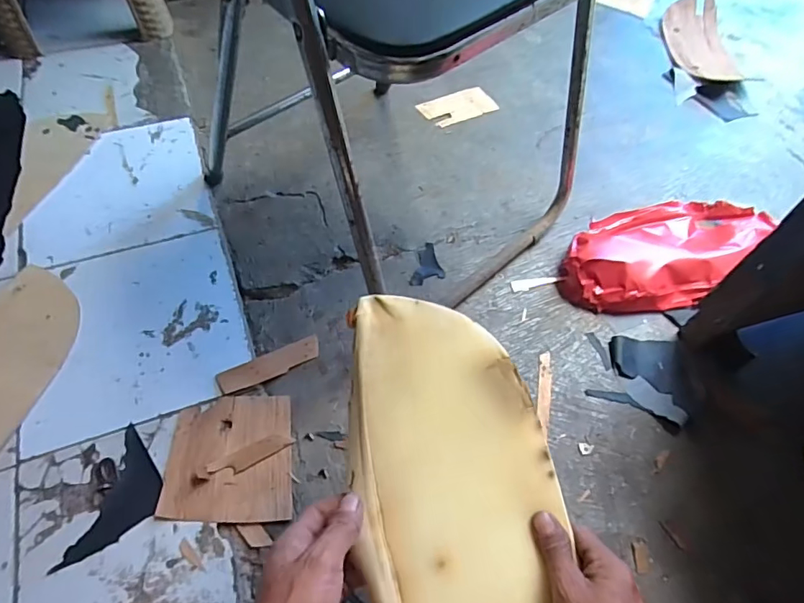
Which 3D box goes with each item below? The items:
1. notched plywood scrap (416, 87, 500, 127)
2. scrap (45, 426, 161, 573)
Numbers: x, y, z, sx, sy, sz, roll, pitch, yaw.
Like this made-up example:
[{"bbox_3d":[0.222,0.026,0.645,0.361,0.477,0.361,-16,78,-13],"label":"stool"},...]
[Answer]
[{"bbox_3d":[0.114,-0.399,1.006,0.150,0.010,0.085,-26,62,-16],"label":"notched plywood scrap"},{"bbox_3d":[-0.326,0.233,0.578,0.077,0.005,0.159,12,57,3],"label":"scrap"}]

